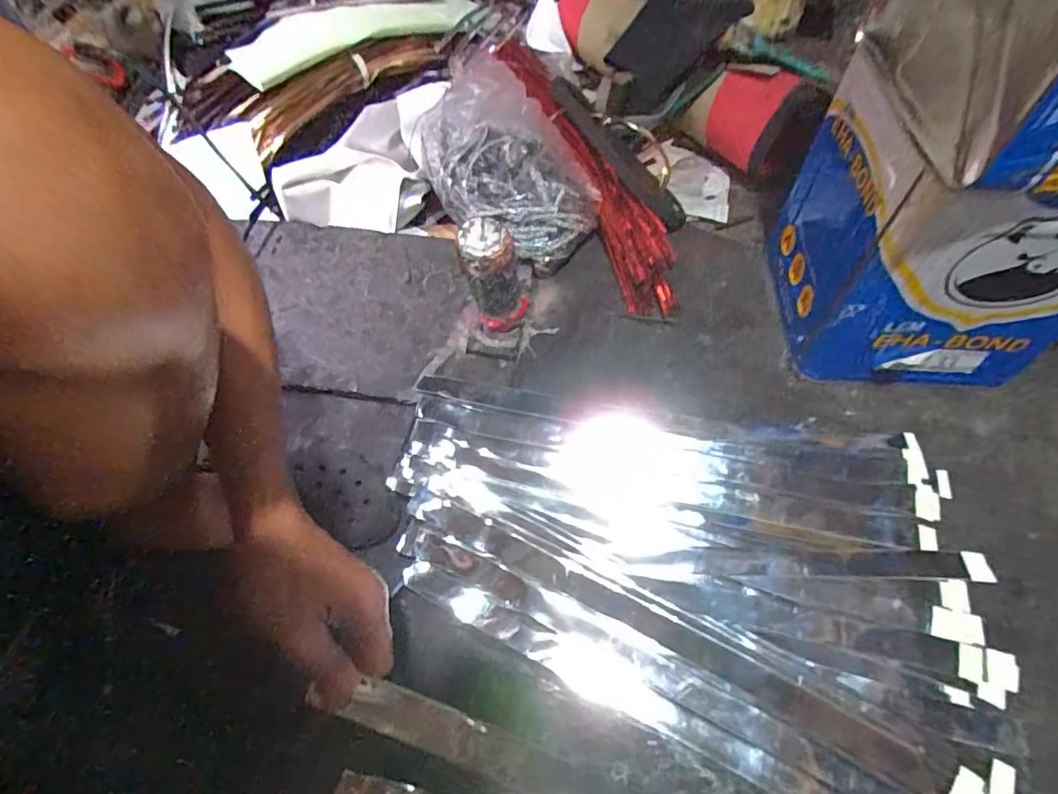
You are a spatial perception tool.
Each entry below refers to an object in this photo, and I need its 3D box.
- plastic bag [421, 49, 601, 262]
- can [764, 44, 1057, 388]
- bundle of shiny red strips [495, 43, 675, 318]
[{"bbox_3d":[-0.060,-0.342,0.752,0.188,0.090,0.399,-25,61,-14],"label":"plastic bag"},{"bbox_3d":[0.415,-0.168,0.572,0.227,0.248,0.224,4,59,3],"label":"can"},{"bbox_3d":[0.065,-0.332,0.759,0.083,0.072,0.532,-21,73,-12],"label":"bundle of shiny red strips"}]

